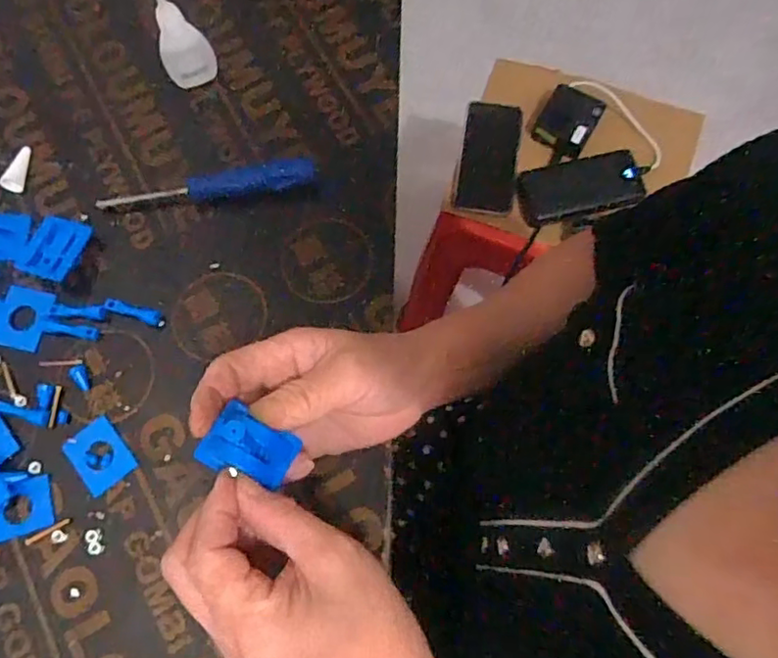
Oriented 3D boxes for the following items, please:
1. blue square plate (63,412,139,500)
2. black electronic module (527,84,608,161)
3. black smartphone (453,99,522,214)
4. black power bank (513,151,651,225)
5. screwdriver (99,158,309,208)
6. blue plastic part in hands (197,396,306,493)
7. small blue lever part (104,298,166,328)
[{"bbox_3d":[-0.182,0.079,0.377,0.031,0.004,0.041,-38,77,-9],"label":"blue square plate"},{"bbox_3d":[0.238,-0.277,0.798,0.069,0.019,0.088,27,76,8],"label":"black electronic module"},{"bbox_3d":[0.135,-0.235,0.807,0.077,0.011,0.164,8,74,3],"label":"black smartphone"},{"bbox_3d":[0.250,-0.186,0.786,0.163,0.010,0.074,-13,74,-3],"label":"black power bank"},{"bbox_3d":[-0.127,-0.098,0.422,0.150,0.016,0.022,-10,74,-2],"label":"screwdriver"},{"bbox_3d":[-0.071,0.061,0.303,0.043,0.011,0.029,25,60,-3],"label":"blue plastic part in hands"},{"bbox_3d":[-0.170,-0.011,0.402,0.039,0.009,0.012,14,74,5],"label":"small blue lever part"}]

